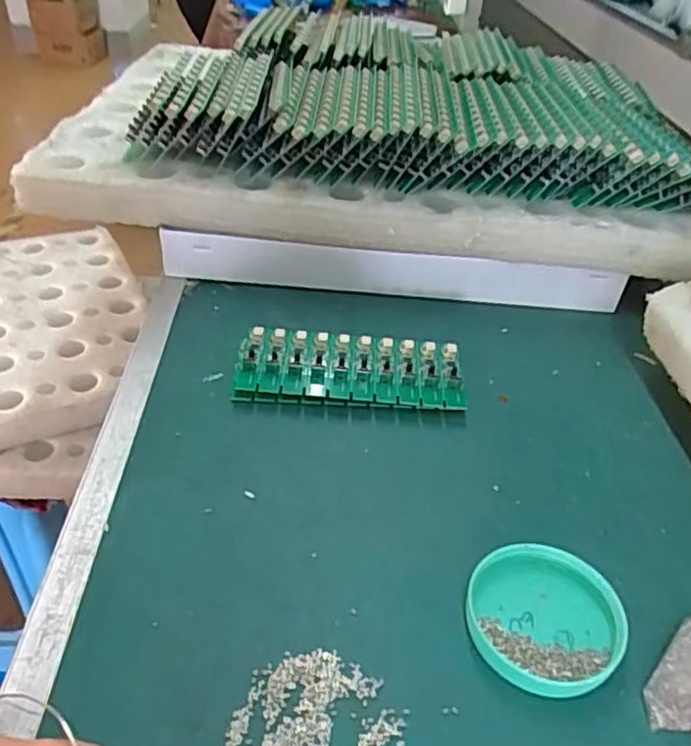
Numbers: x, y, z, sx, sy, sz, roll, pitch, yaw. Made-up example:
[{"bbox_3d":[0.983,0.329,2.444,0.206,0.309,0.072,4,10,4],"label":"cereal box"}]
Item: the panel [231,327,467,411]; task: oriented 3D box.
[{"bbox_3d":[0.002,-0.002,0.423,0.140,0.019,0.055,3,38,-2],"label":"panel"}]

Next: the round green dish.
[{"bbox_3d":[0.087,0.107,0.294,0.064,0.016,0.063,3,38,-2],"label":"round green dish"}]

